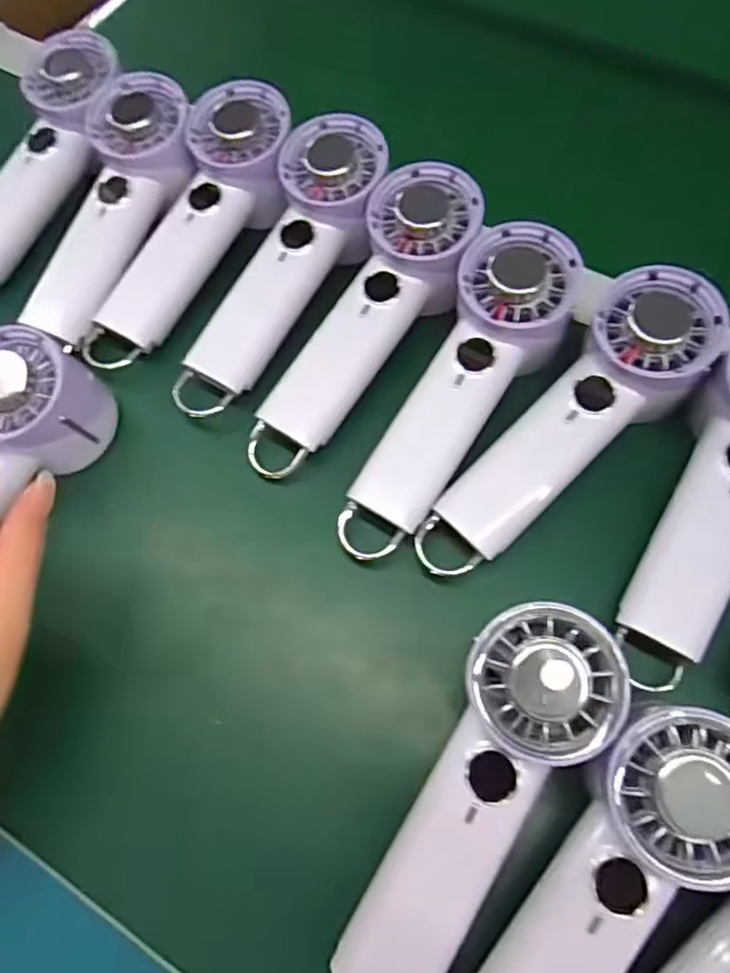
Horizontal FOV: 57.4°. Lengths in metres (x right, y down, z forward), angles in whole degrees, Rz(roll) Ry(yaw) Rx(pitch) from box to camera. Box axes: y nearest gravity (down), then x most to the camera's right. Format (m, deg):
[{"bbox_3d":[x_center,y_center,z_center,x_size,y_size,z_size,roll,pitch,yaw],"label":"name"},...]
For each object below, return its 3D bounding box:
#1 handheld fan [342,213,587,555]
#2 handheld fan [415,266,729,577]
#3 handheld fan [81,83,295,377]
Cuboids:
[{"bbox_3d":[0.050,-0.049,0.356,0.065,0.030,0.191,32,89,15],"label":"handheld fan"},{"bbox_3d":[0.104,-0.030,0.342,0.190,0.032,0.059,-45,72,2],"label":"handheld fan"},{"bbox_3d":[-0.103,-0.154,0.408,0.064,0.042,0.195,29,87,13],"label":"handheld fan"}]

